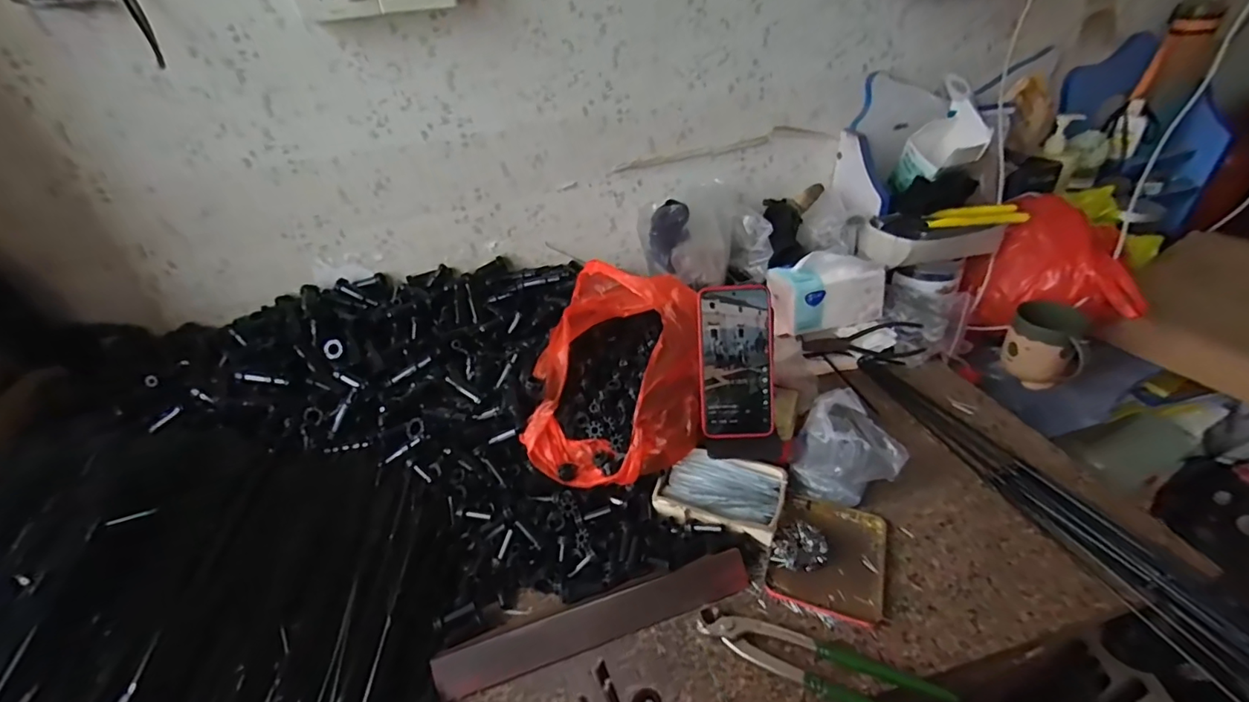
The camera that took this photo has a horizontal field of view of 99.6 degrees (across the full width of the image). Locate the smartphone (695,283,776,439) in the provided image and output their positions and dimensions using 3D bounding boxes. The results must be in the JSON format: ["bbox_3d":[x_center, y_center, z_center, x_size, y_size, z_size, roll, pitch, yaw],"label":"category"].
[{"bbox_3d":[0.120,0.012,0.571,0.080,0.162,0.010,-4,6,3],"label":"smartphone"}]

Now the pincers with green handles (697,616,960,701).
[{"bbox_3d":[0.161,0.256,0.434,0.191,0.015,0.047,13,40,24],"label":"pincers with green handles"}]

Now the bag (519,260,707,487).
[{"bbox_3d":[-0.010,0.010,0.613,0.193,0.137,0.252,-1,36,7],"label":"bag"}]

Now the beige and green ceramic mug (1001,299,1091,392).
[{"bbox_3d":[0.592,-0.012,0.743,0.092,0.110,0.077,24,45,34],"label":"beige and green ceramic mug"}]

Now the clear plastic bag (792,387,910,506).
[{"bbox_3d":[0.252,0.108,0.586,0.101,0.065,0.119,16,41,27],"label":"clear plastic bag"}]

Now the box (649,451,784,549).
[{"bbox_3d":[0.102,0.155,0.564,0.125,0.034,0.085,8,38,19],"label":"box"}]

